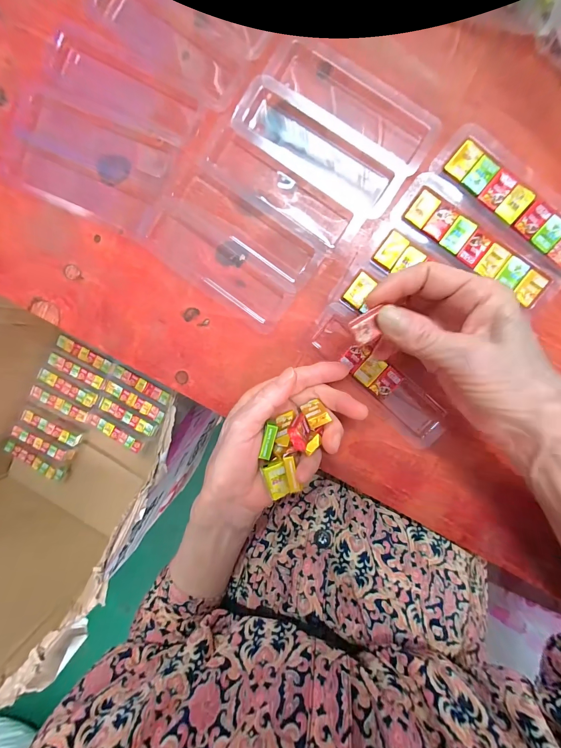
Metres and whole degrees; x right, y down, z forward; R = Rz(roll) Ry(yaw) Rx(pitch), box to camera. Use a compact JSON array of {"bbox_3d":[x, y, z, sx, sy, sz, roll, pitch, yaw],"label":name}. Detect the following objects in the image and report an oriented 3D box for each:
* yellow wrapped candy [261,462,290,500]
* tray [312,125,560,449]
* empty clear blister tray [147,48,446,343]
[{"bbox_3d":[-0.002,0.076,0.214,0.014,0.006,0.025,-19,94,6],"label":"yellow wrapped candy"},{"bbox_3d":[0.128,-0.066,0.241,0.137,0.008,0.212,37,97,0],"label":"tray"},{"bbox_3d":[0.000,-0.149,0.243,0.140,0.008,0.207,40,97,0],"label":"empty clear blister tray"}]

